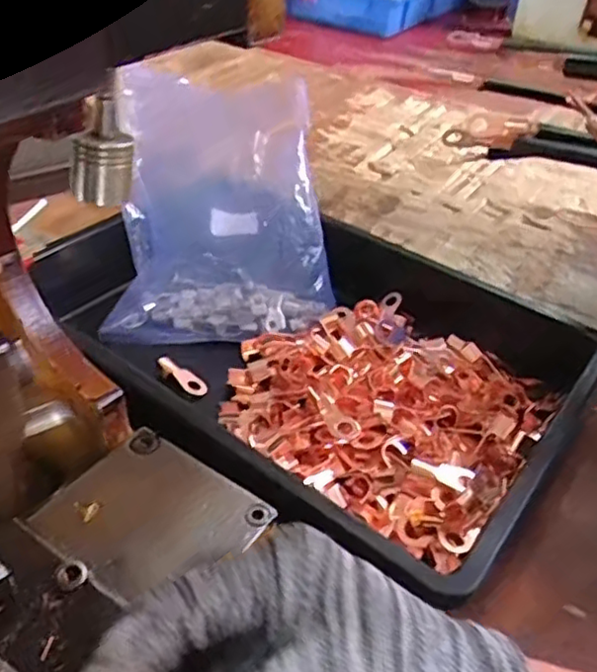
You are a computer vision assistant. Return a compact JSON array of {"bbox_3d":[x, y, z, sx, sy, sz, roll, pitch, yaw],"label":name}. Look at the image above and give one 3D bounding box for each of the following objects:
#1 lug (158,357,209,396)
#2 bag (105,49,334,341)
[{"bbox_3d":[-0.082,0.028,0.472,0.041,0.010,0.018,32,46,30],"label":"lug"},{"bbox_3d":[-0.063,-0.110,0.530,0.168,0.081,0.230,-2,67,-5],"label":"bag"}]

